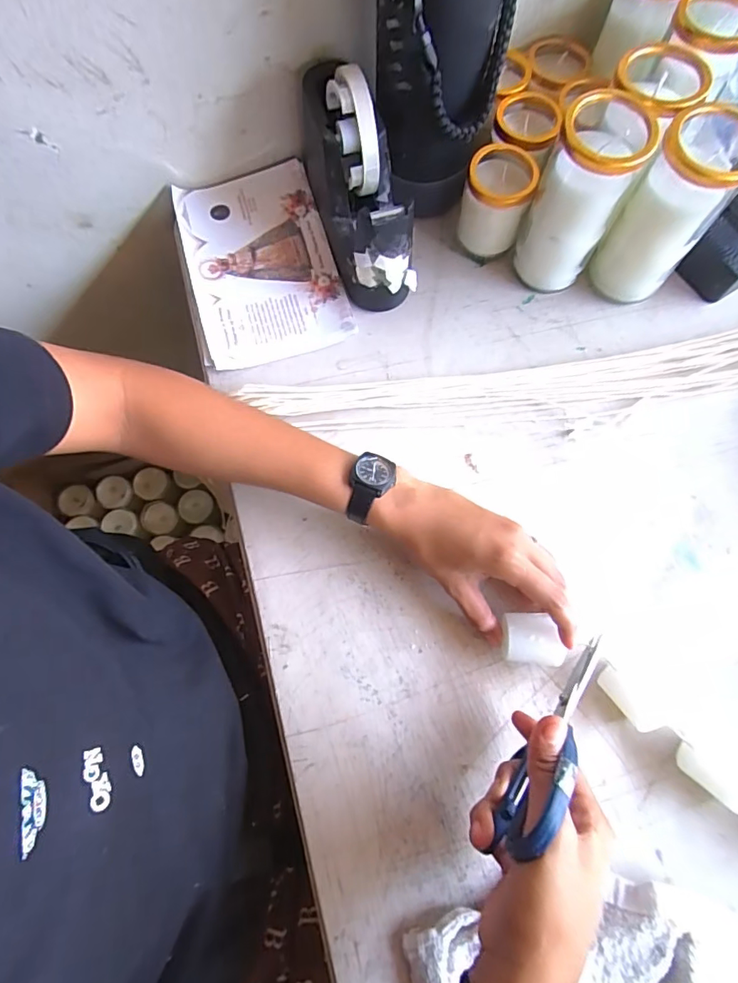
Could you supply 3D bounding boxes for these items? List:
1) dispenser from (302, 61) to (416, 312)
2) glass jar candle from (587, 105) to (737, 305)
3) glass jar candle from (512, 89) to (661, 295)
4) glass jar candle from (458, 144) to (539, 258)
[{"bbox_3d":[-0.006,-0.260,0.433,0.059,0.125,0.157,-16,74,-6],"label":"dispenser"},{"bbox_3d":[0.248,-0.230,0.417,0.066,0.144,0.057,39,76,11],"label":"glass jar candle"},{"bbox_3d":[0.176,-0.243,0.422,0.068,0.142,0.075,27,74,7],"label":"glass jar candle"},{"bbox_3d":[0.115,-0.266,0.463,0.058,0.081,0.061,10,73,2],"label":"glass jar candle"}]

